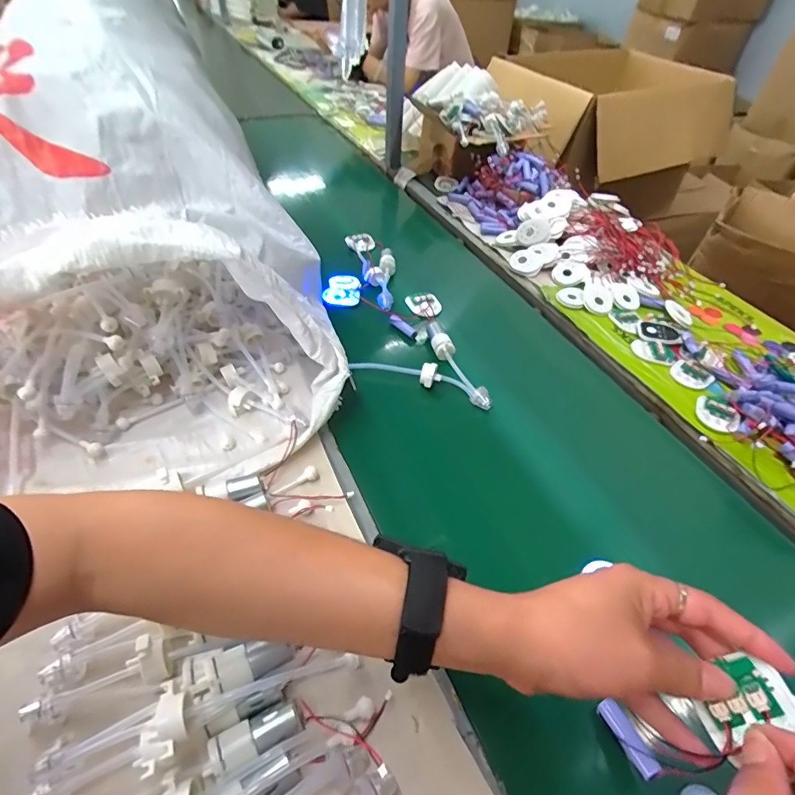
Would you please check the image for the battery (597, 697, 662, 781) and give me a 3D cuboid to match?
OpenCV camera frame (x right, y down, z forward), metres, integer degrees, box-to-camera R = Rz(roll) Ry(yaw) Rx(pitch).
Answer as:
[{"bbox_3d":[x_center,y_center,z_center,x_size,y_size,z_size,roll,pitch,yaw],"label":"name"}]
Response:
[{"bbox_3d":[0.161,0.238,0.326,0.011,0.011,0.049,-11,30,-18],"label":"battery"}]

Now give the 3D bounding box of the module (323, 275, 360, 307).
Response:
[{"bbox_3d":[-0.088,-0.172,0.737,0.056,0.018,0.079,-2,46,-6],"label":"module"}]

